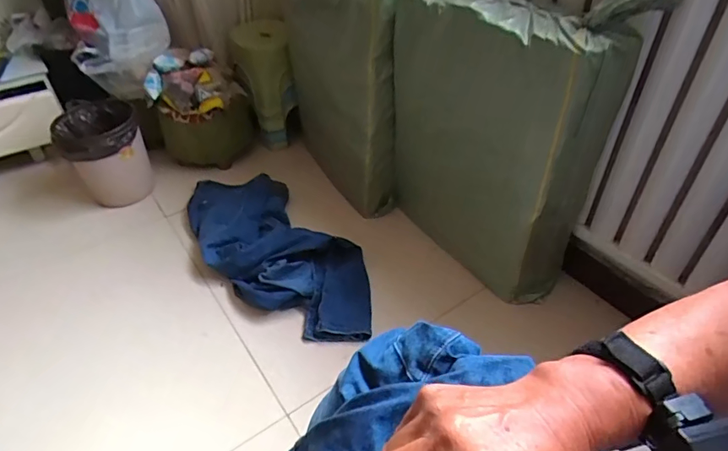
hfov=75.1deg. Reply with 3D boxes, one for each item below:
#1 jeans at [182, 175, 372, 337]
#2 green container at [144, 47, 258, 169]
[{"bbox_3d":[-0.264,0.040,1.361,0.353,0.099,0.807,-31,47,-27],"label":"jeans"},{"bbox_3d":[-0.560,-0.395,1.659,0.287,0.350,0.243,12,43,15],"label":"green container"}]

